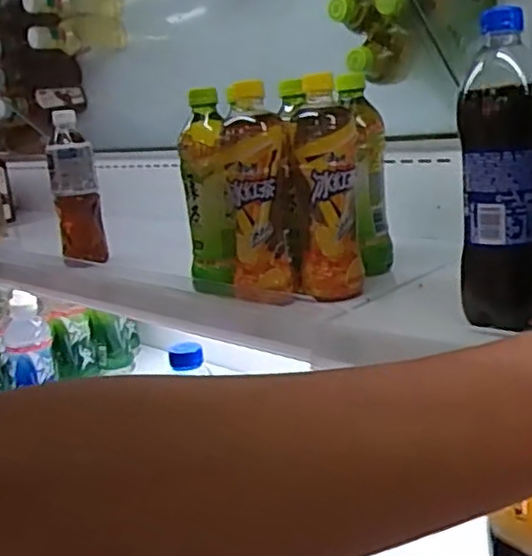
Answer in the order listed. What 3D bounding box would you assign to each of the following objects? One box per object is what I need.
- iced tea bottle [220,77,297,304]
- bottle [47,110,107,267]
[{"bbox_3d":[-0.009,-0.081,0.664,0.060,0.200,0.056,-8,14,-12],"label":"iced tea bottle"},{"bbox_3d":[-0.267,-0.124,0.950,0.063,0.200,0.062,-8,14,-14],"label":"bottle"}]

